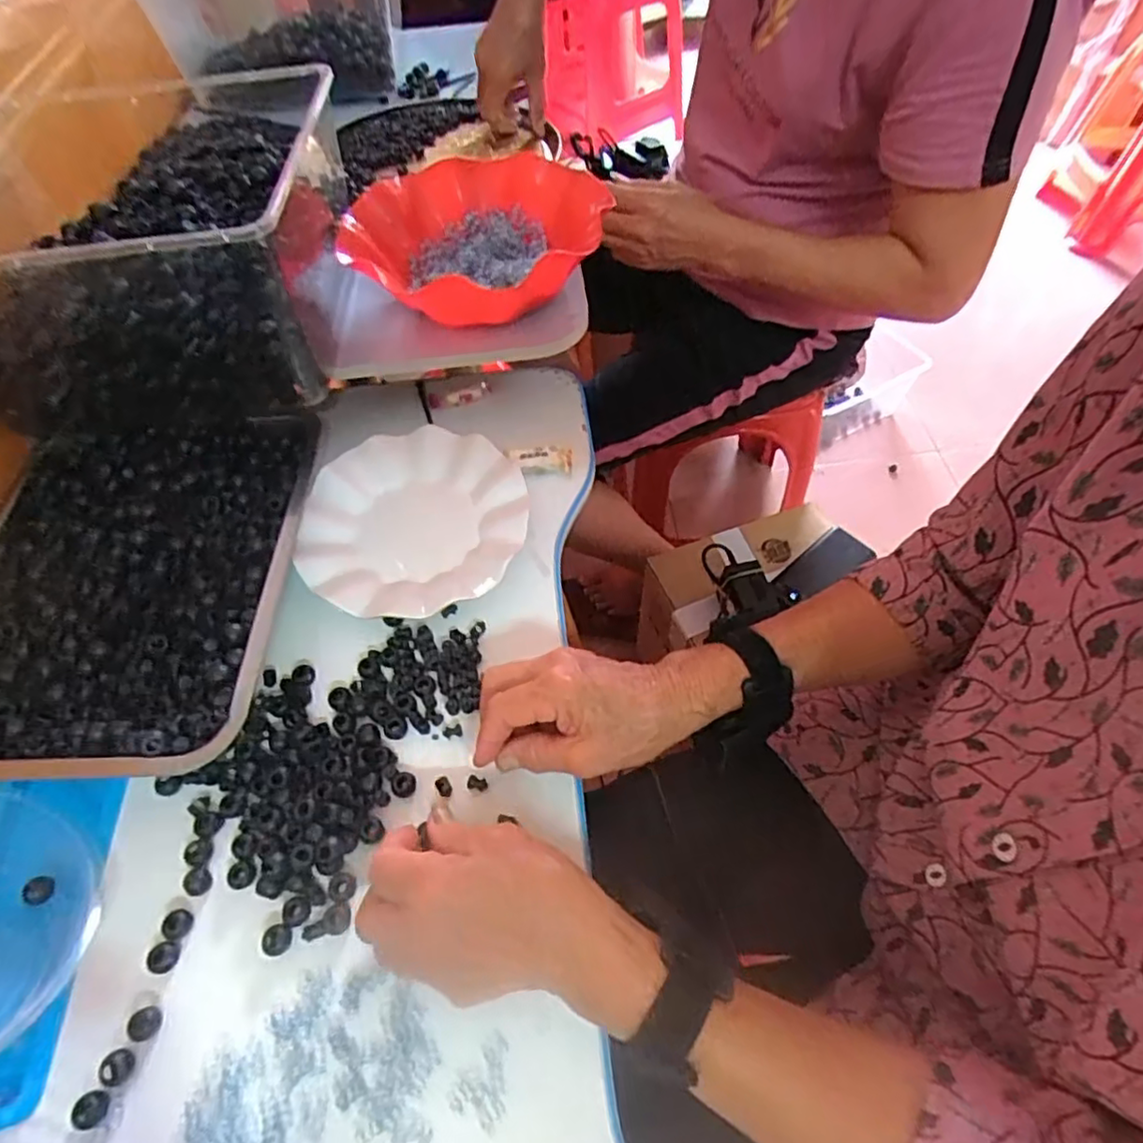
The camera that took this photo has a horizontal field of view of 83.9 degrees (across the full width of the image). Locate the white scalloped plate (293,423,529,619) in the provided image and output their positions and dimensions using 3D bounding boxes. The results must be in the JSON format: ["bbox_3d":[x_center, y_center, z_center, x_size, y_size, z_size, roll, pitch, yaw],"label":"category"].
[{"bbox_3d":[-0.125,-0.044,0.511,0.174,0.020,0.168,-2,56,2],"label":"white scalloped plate"}]

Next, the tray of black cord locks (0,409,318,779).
[{"bbox_3d":[-0.324,0.000,0.472,0.236,0.057,0.305,-3,56,2],"label":"tray of black cord locks"}]

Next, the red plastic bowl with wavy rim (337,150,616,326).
[{"bbox_3d":[-0.082,-0.289,0.554,0.207,0.061,0.224,1,56,5],"label":"red plastic bowl with wavy rim"}]

